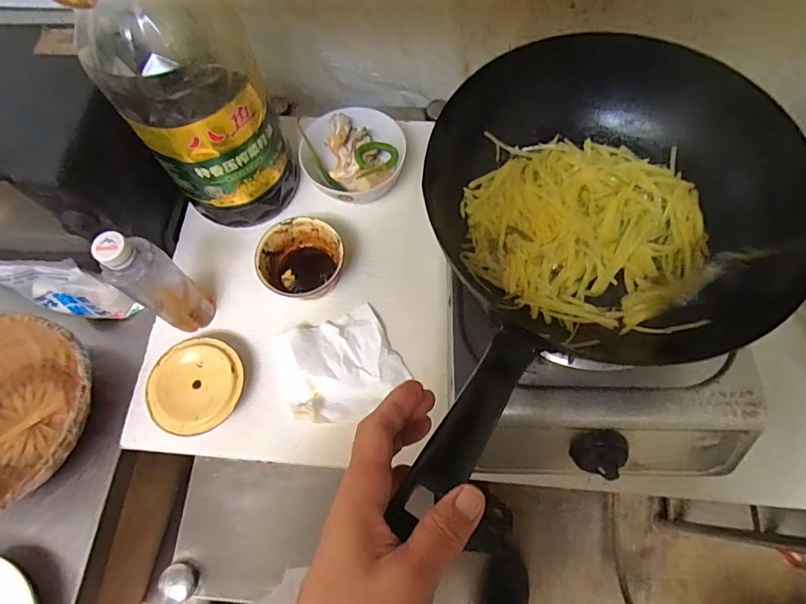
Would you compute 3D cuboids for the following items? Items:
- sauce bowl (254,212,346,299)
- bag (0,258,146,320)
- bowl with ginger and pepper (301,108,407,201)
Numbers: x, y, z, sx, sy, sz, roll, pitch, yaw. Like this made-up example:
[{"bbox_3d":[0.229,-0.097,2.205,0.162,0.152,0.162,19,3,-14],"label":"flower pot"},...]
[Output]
[{"bbox_3d":[-0.129,-0.052,0.609,0.094,0.073,0.100,-1,68,3],"label":"sauce bowl"},{"bbox_3d":[-0.407,-0.010,0.575,0.112,0.147,0.027,2,68,4],"label":"bag"},{"bbox_3d":[-0.065,-0.196,0.654,0.135,0.077,0.123,-1,68,3],"label":"bowl with ginger and pepper"}]

